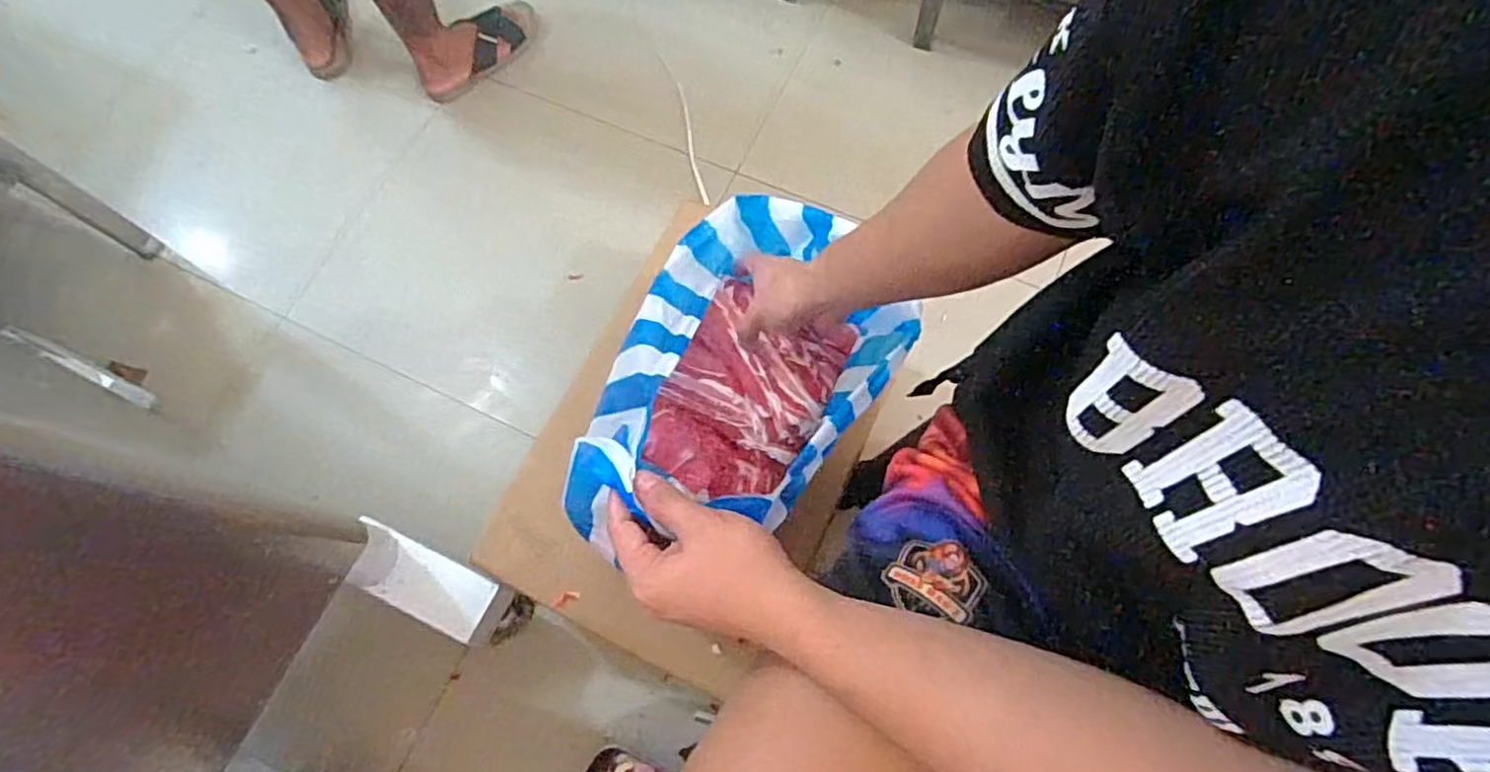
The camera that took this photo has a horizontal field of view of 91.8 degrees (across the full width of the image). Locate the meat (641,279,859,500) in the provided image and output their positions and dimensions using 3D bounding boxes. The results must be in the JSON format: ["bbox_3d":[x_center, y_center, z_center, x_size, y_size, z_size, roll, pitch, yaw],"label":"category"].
[{"bbox_3d":[0.003,0.005,0.732,0.146,0.062,0.227,25,74,11],"label":"meat"}]

